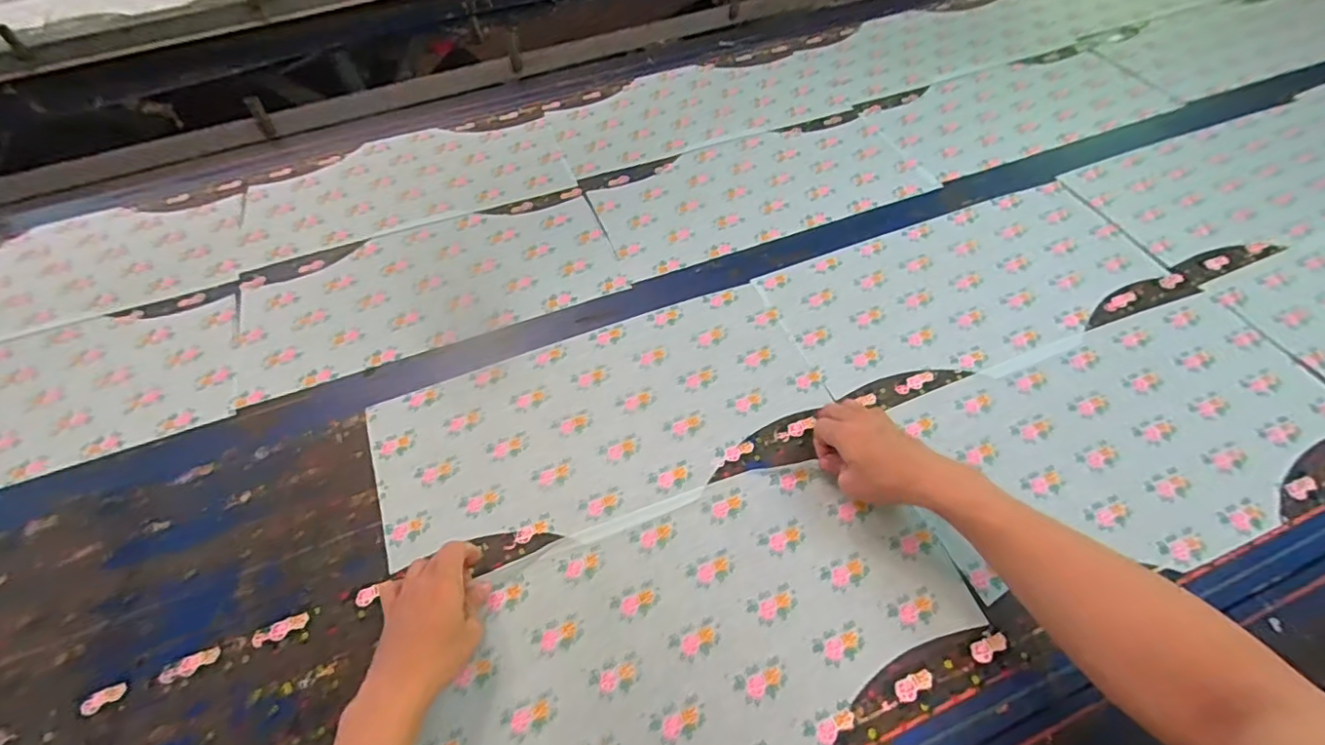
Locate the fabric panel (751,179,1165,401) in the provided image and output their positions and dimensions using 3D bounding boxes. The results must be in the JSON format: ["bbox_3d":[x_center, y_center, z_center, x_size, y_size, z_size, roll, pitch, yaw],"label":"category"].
[{"bbox_3d":[0.393,-0.111,0.717,0.482,0.010,0.242,-20,56,-11],"label":"fabric panel"}]

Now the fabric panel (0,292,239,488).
[{"bbox_3d":[-0.772,0.036,0.671,0.500,0.008,0.235,-16,56,-8],"label":"fabric panel"}]

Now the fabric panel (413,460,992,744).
[{"bbox_3d":[0.031,0.233,0.500,0.472,0.008,0.235,-18,57,-9],"label":"fabric panel"}]

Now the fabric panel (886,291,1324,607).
[{"bbox_3d":[0.487,0.067,0.586,0.473,0.011,0.237,-18,57,-11],"label":"fabric panel"}]

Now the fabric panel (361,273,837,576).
[{"bbox_3d":[-0.067,0.050,0.625,0.480,0.009,0.243,-18,57,-10],"label":"fabric panel"}]

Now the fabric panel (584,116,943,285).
[{"bbox_3d":[0.141,-0.283,0.844,0.473,0.010,0.224,-19,57,-11],"label":"fabric panel"}]

